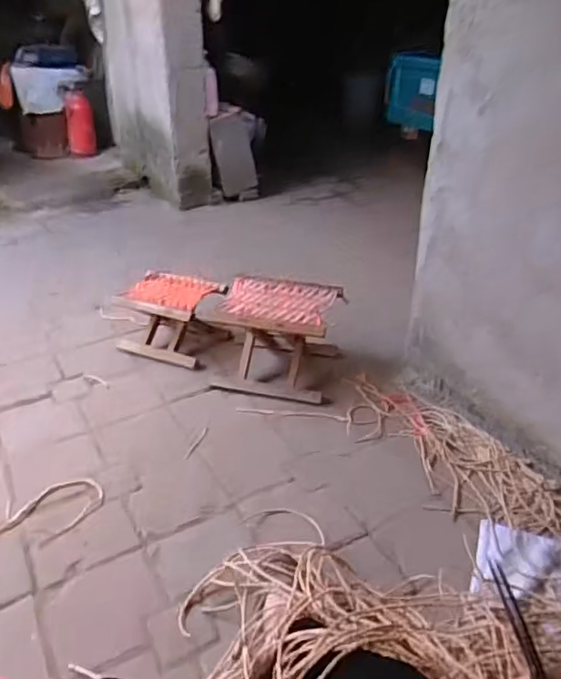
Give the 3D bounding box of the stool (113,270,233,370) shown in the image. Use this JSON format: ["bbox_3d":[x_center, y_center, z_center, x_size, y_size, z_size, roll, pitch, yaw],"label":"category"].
[{"bbox_3d":[-0.335,-0.059,1.769,0.288,0.201,0.247,16,33,24],"label":"stool"}]

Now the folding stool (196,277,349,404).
[{"bbox_3d":[-0.019,-0.007,1.651,0.336,0.239,0.299,9,31,13],"label":"folding stool"}]

